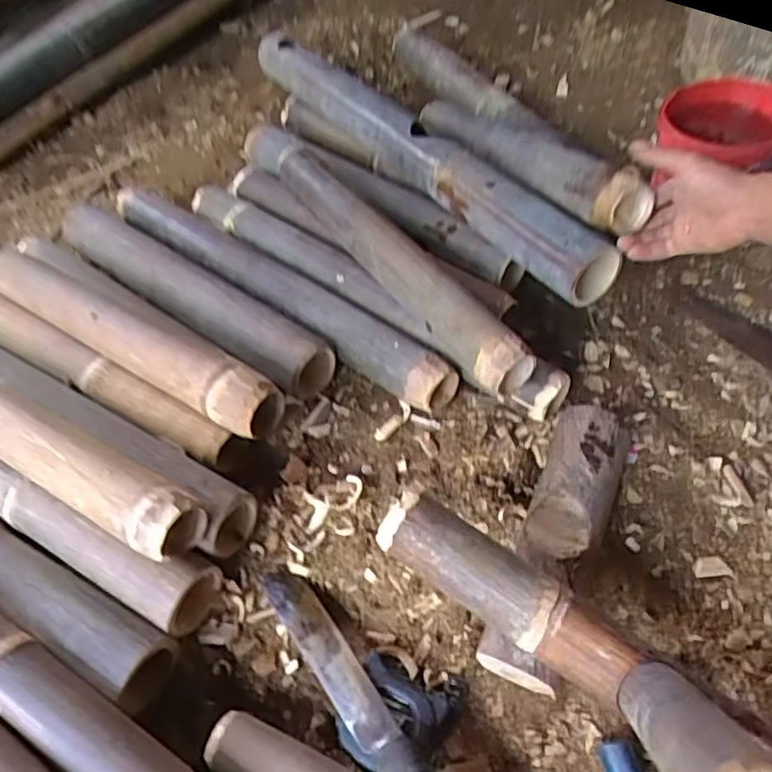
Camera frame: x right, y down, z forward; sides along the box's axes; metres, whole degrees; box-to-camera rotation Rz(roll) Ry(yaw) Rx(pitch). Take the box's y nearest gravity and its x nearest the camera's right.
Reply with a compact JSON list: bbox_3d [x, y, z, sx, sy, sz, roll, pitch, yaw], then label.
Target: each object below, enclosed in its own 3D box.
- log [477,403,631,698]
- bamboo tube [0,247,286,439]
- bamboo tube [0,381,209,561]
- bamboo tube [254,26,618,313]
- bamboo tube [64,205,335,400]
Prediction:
[{"bbox_3d":[0.170,0.142,0.611,0.077,0.054,0.279,18,60,18],"label":"log"},{"bbox_3d":[-0.314,-0.071,0.743,0.476,0.065,0.071,27,63,22],"label":"bamboo tube"},{"bbox_3d":[-0.380,0.045,0.661,0.469,0.070,0.068,24,62,21],"label":"bamboo tube"},{"bbox_3d":[0.032,-0.327,0.858,0.069,0.085,0.685,-34,59,-15],"label":"bamboo tube"},{"bbox_3d":[-0.265,-0.134,0.827,0.478,0.062,0.078,31,63,23],"label":"bamboo tube"}]

